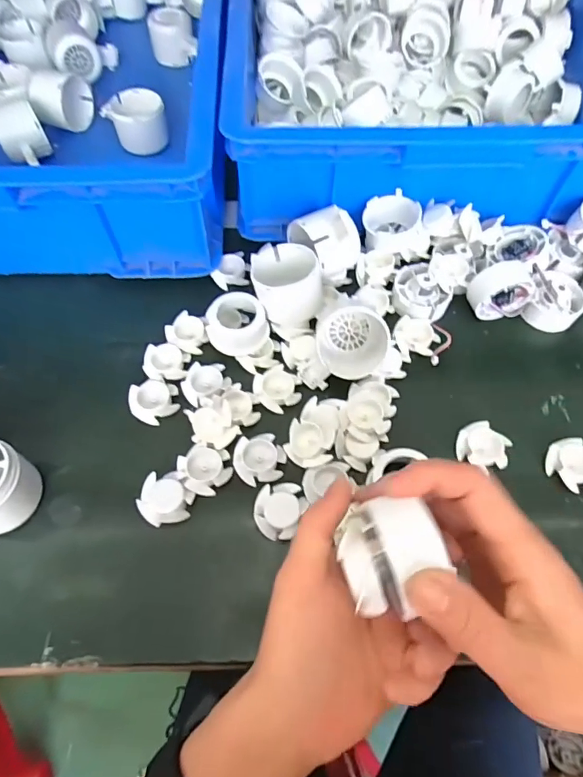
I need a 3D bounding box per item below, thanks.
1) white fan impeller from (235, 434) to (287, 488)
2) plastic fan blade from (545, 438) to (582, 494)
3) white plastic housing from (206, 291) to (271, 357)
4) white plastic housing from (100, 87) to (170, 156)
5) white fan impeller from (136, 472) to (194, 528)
[{"bbox_3d":[-0.025,0.056,0.367,0.039,0.011,0.040,1,62,-1],"label":"white fan impeller"},{"bbox_3d":[0.227,0.061,0.370,0.036,0.012,0.041,-30,67,-16],"label":"plastic fan blade"},{"bbox_3d":[-0.049,-0.057,0.411,0.048,0.033,0.050,1,62,-1],"label":"white plastic housing"},{"bbox_3d":[-0.181,-0.315,0.547,0.069,0.045,0.063,1,62,-1],"label":"white plastic housing"},{"bbox_3d":[-0.096,0.082,0.347,0.036,0.016,0.041,-39,70,-19],"label":"white fan impeller"}]

